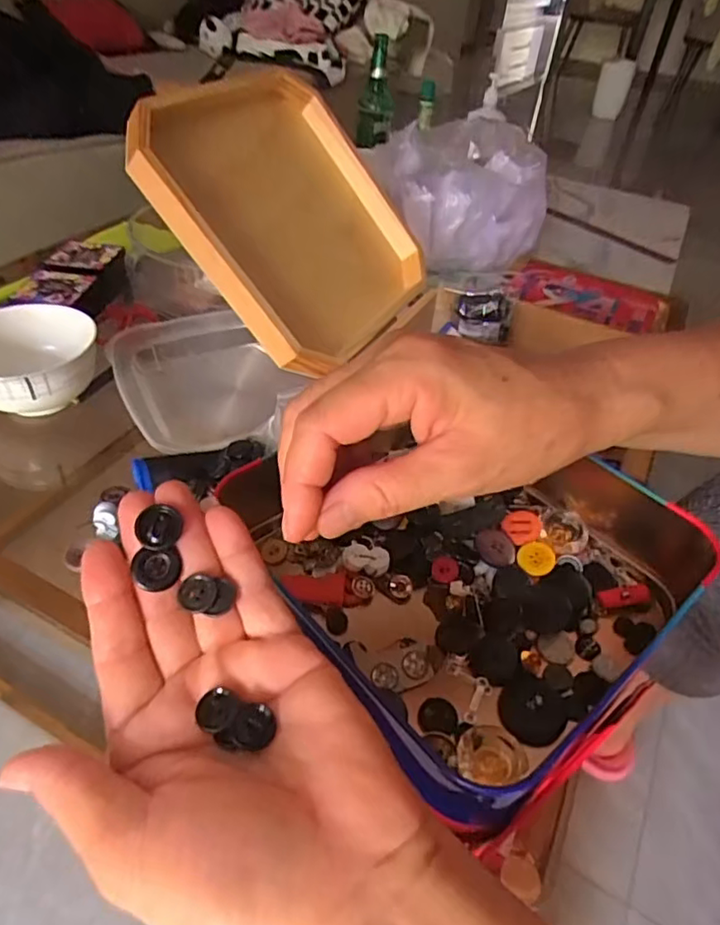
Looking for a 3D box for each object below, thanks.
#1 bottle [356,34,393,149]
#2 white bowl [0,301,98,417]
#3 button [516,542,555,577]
[{"bbox_3d":[0.034,-0.751,1.204,0.070,0.198,0.082,5,40,-1],"label":"bottle"},{"bbox_3d":[-0.305,-0.092,0.543,0.120,0.068,0.121,3,43,-3],"label":"white bowl"},{"bbox_3d":[0.097,0.053,0.325,0.020,0.004,0.020,-7,54,10],"label":"button"}]

